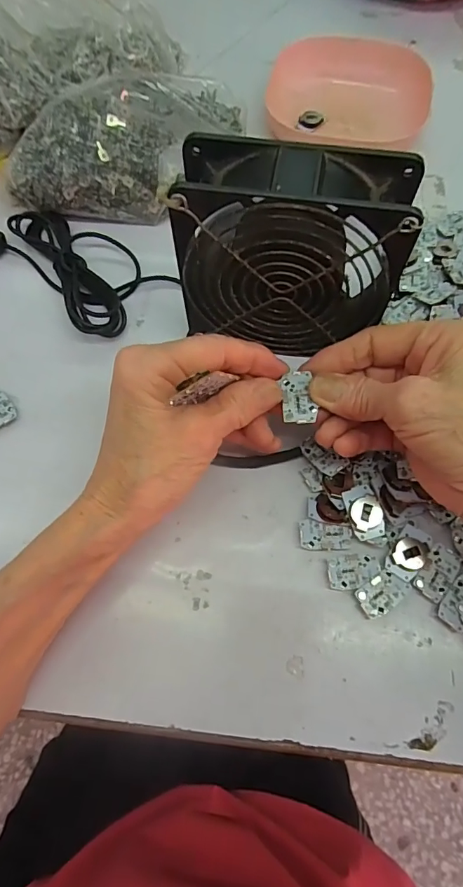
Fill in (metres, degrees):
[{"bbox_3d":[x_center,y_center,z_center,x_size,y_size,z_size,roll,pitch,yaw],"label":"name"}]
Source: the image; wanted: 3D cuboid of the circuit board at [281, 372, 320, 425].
[{"bbox_3d":[0.035,-0.024,0.232,0.017,0.004,0.030,-3,69,0],"label":"circuit board"}]

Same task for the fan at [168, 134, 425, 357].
[{"bbox_3d":[0.032,-0.101,0.255,0.114,0.118,0.046,12,68,6],"label":"fan"}]

